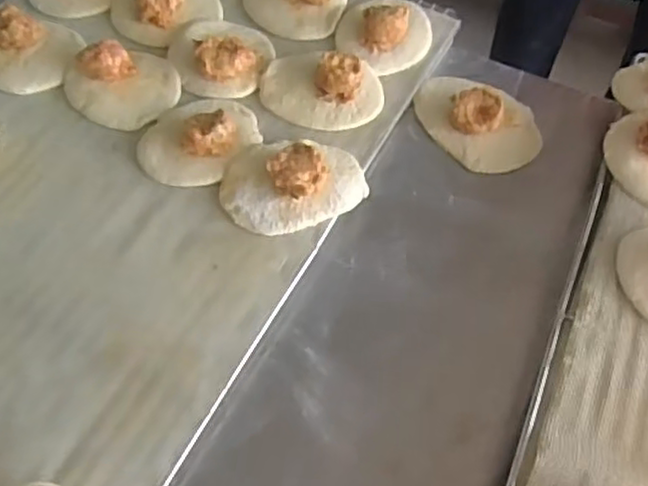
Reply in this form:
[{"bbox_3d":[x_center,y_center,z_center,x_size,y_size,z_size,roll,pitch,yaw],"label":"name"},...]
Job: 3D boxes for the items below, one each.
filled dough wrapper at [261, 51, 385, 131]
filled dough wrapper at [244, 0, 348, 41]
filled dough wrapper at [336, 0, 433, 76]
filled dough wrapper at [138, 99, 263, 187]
[{"bbox_3d":[-0.002,-0.136,0.592,0.102,0.034,0.074,19,60,9],"label":"filled dough wrapper"},{"bbox_3d":[-0.029,-0.231,0.641,0.091,0.034,0.077,11,59,5],"label":"filled dough wrapper"},{"bbox_3d":[0.059,-0.200,0.631,0.079,0.031,0.086,1,59,-1],"label":"filled dough wrapper"},{"bbox_3d":[-0.103,-0.091,0.561,0.083,0.029,0.099,39,65,19],"label":"filled dough wrapper"}]

